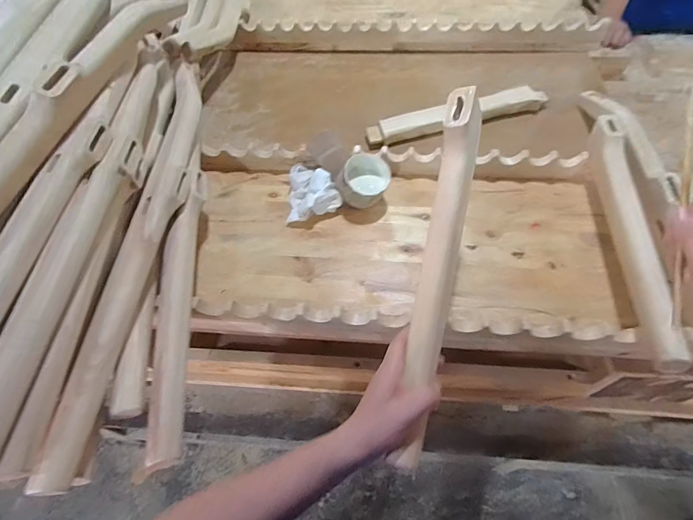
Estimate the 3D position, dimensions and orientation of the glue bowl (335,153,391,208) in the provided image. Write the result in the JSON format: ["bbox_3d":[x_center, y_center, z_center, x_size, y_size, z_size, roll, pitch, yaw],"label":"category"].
[{"bbox_3d":[0.030,-0.134,0.667,0.083,0.074,0.084,-1,56,1],"label":"glue bowl"}]

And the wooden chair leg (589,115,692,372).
[{"bbox_3d":[0.405,-0.054,0.548,0.031,0.052,0.422,6,57,8],"label":"wooden chair leg"}]

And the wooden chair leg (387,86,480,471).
[{"bbox_3d":[0.103,-0.006,0.423,0.038,0.031,0.426,11,76,9],"label":"wooden chair leg"}]

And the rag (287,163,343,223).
[{"bbox_3d":[-0.058,-0.130,0.693,0.096,0.042,0.126,-1,56,1],"label":"rag"}]

